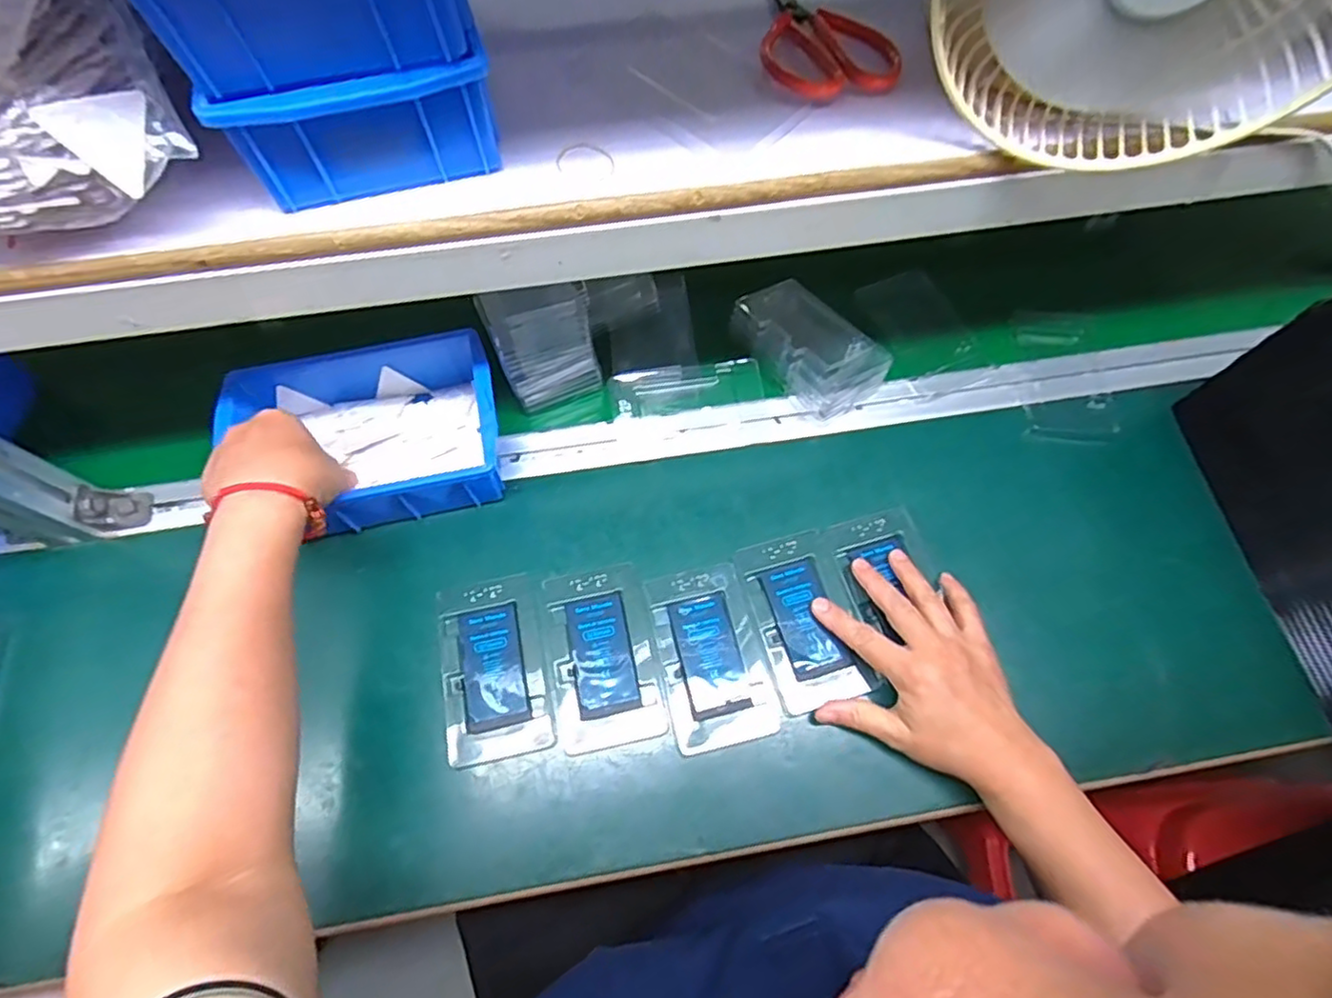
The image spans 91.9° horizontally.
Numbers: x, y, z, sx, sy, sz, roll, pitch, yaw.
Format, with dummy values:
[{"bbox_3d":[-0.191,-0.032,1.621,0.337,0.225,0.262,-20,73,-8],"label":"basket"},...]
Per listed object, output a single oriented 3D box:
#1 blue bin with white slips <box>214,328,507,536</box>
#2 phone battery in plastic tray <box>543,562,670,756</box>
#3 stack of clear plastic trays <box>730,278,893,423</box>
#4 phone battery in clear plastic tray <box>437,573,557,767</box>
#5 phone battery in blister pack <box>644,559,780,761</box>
[{"bbox_3d":[-0.234,-0.055,0.512,0.197,0.071,0.145,-12,71,-6],"label":"blue bin with white slips"},{"bbox_3d":[-0.046,0.114,0.475,0.075,0.004,0.128,-11,66,-5],"label":"phone battery in plastic tray"},{"bbox_3d":[0.120,-0.138,0.570,0.080,0.047,0.139,-38,73,-14],"label":"stack of clear plastic trays"},{"bbox_3d":[-0.127,0.123,0.474,0.073,0.006,0.126,-11,66,-5],"label":"phone battery in clear plastic tray"},{"bbox_3d":[0.032,0.115,0.477,0.075,0.008,0.127,-14,66,-6],"label":"phone battery in blister pack"}]

